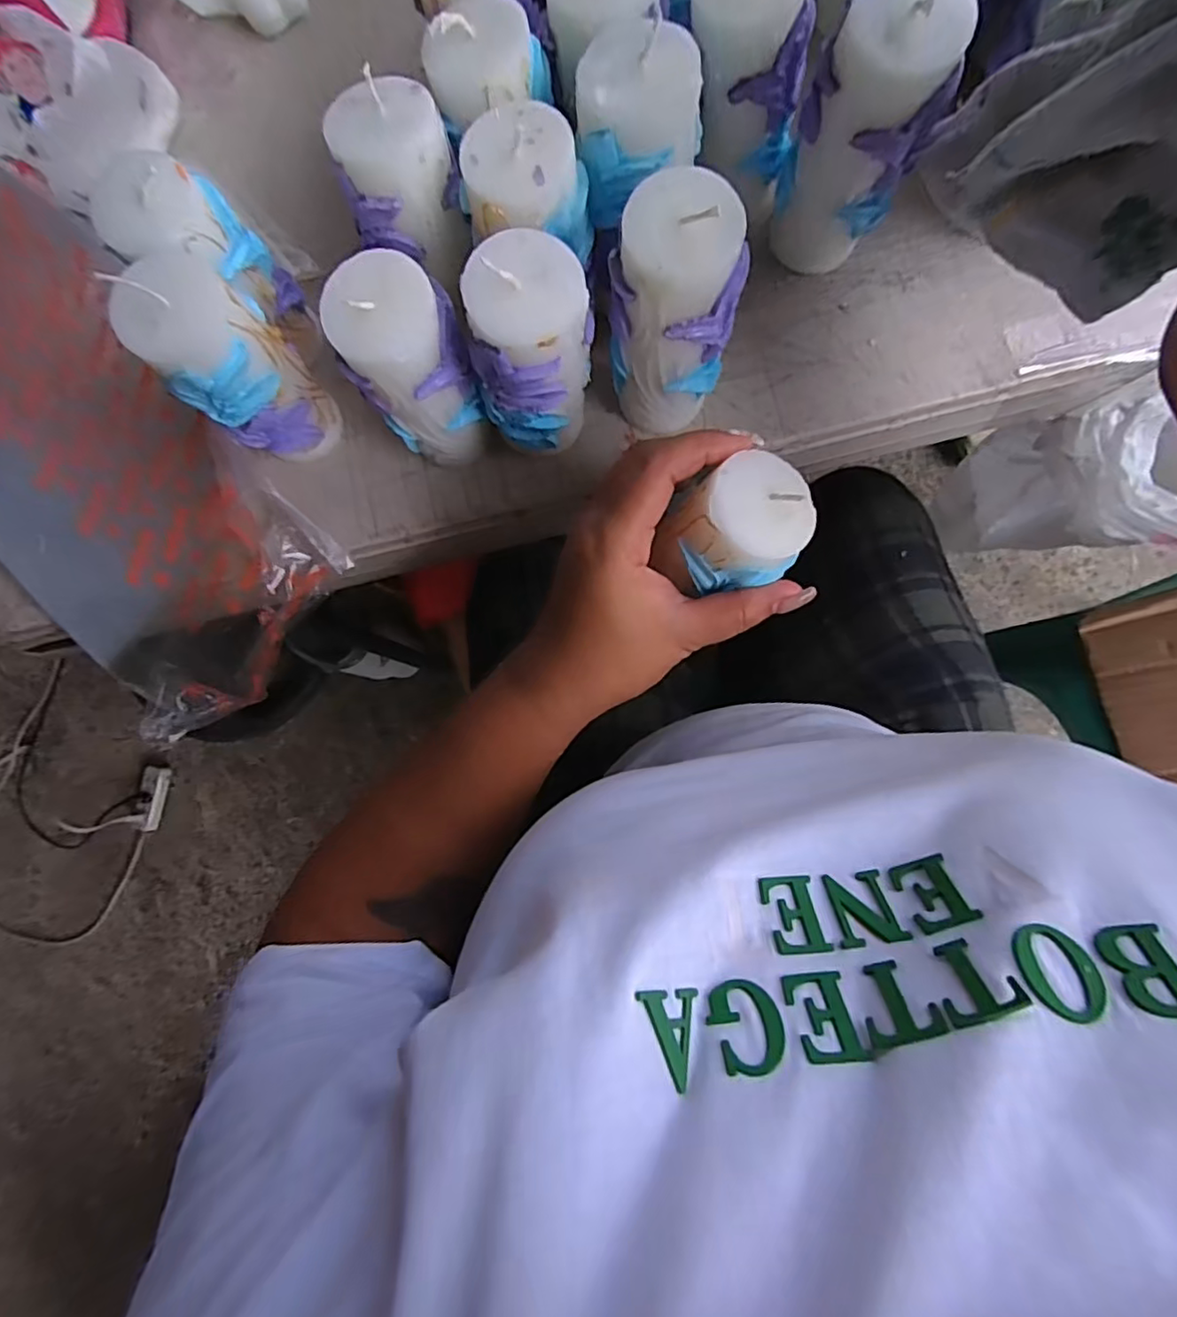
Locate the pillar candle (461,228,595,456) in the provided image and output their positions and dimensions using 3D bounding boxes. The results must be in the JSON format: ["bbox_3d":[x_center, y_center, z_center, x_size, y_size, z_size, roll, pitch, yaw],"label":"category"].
[{"bbox_3d":[-0.022,-0.130,0.279,0.053,0.116,0.040,-44,81,0],"label":"pillar candle"}]

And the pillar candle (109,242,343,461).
[{"bbox_3d":[-0.166,-0.137,0.293,0.049,0.111,0.048,-1,83,6],"label":"pillar candle"}]

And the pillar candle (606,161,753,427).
[{"bbox_3d":[0.040,-0.150,0.277,0.047,0.114,0.048,-1,83,6],"label":"pillar candle"}]

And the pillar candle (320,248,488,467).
[{"bbox_3d":[-0.079,-0.131,0.287,0.053,0.112,0.044,-38,81,1],"label":"pillar candle"}]

